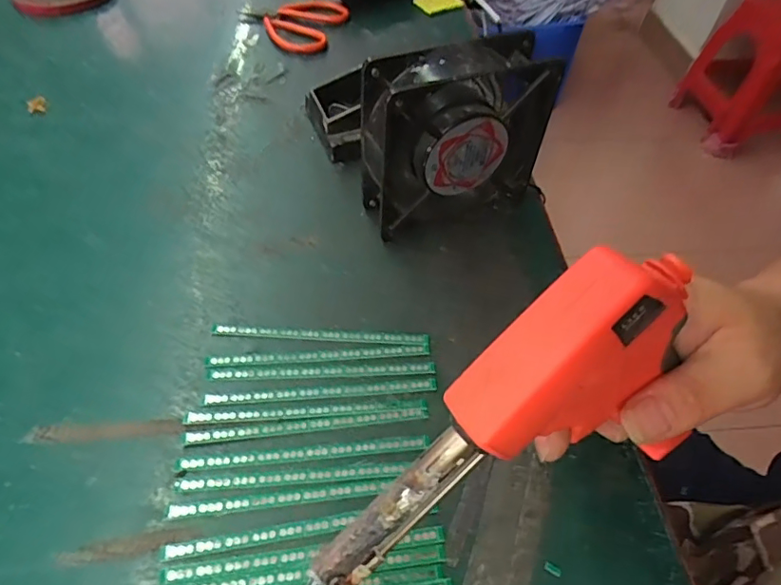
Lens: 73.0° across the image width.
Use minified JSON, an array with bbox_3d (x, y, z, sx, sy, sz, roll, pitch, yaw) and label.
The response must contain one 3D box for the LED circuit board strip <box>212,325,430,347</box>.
[{"bbox_3d":[-0.043,0.026,0.331,0.134,0.004,0.009,3,52,0],"label":"LED circuit board strip"}]

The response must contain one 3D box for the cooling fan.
[{"bbox_3d":[0.041,-0.101,0.361,0.128,0.120,0.044,-18,55,-17],"label":"cooling fan"}]

